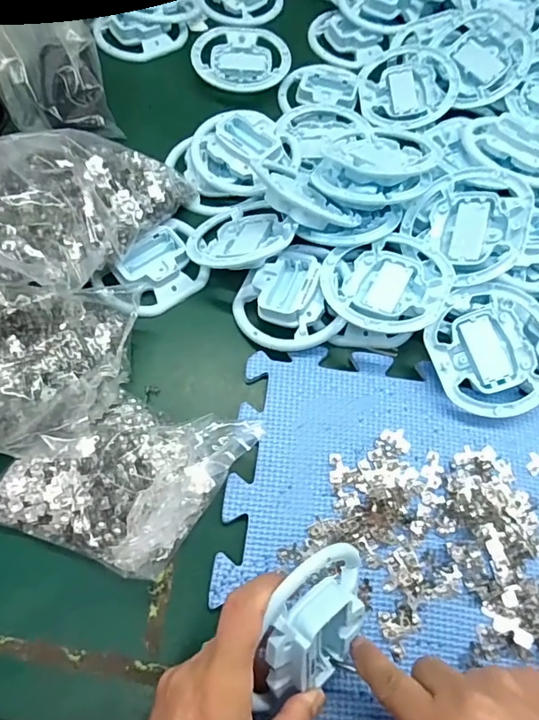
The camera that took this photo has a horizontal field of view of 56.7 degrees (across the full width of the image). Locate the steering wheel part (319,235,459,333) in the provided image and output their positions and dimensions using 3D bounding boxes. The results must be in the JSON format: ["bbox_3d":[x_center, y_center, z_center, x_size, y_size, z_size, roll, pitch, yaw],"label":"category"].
[{"bbox_3d":[0.096,-0.061,0.405,0.100,0.023,0.093,1,64,-2],"label":"steering wheel part"}]

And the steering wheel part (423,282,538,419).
[{"bbox_3d":[0.176,-0.006,0.399,0.095,0.040,0.099,1,64,-2],"label":"steering wheel part"}]

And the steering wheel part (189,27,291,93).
[{"bbox_3d":[-0.032,-0.328,0.553,0.102,0.026,0.088,-13,67,-9],"label":"steering wheel part"}]

